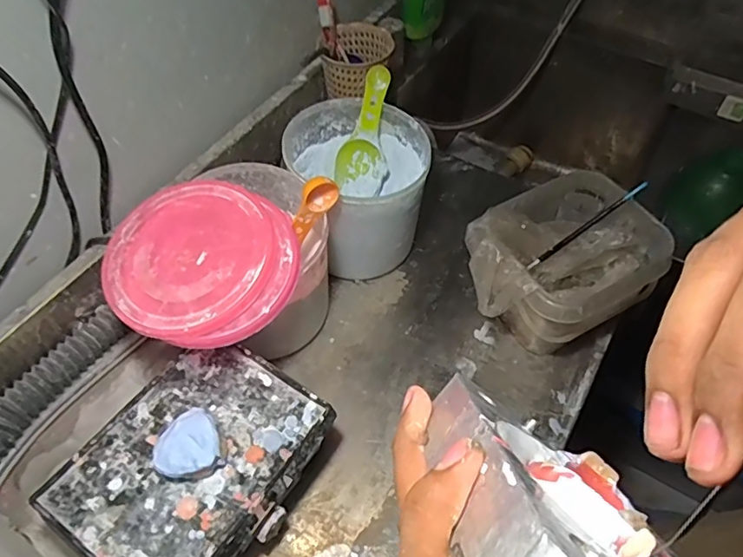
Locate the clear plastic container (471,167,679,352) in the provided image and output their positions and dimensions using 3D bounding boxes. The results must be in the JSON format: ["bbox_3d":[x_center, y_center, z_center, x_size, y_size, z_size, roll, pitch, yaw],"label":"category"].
[{"bbox_3d":[0.204,-0.007,0.617,0.195,0.130,0.153,-23,56,-18],"label":"clear plastic container"}]

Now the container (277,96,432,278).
[{"bbox_3d":[-0.014,-0.098,0.661,0.148,0.168,0.157,1,52,-1],"label":"container"}]

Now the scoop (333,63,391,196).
[{"bbox_3d":[-0.002,-0.171,0.652,0.063,0.149,0.029,19,27,13],"label":"scoop"}]

